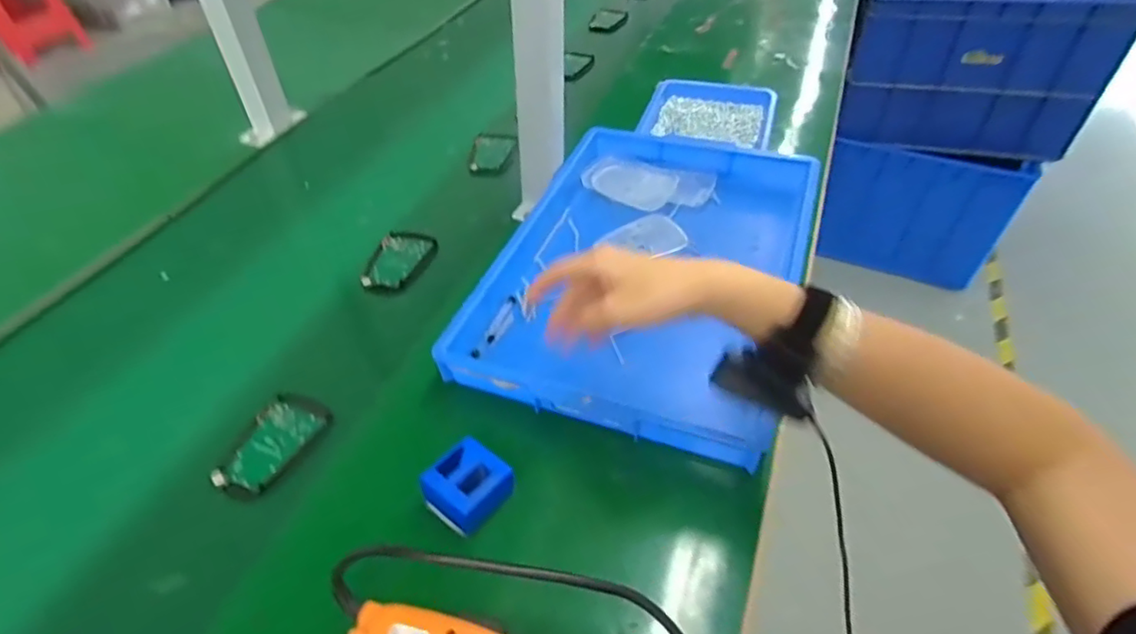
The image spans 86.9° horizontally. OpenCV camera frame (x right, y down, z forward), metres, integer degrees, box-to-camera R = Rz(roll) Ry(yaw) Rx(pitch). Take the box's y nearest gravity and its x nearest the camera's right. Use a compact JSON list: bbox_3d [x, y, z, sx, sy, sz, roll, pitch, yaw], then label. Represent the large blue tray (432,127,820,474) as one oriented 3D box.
[{"bbox_3d":[0.086,-0.058,0.627,0.288,0.067,0.420,15,47,15],"label":"large blue tray"}]

